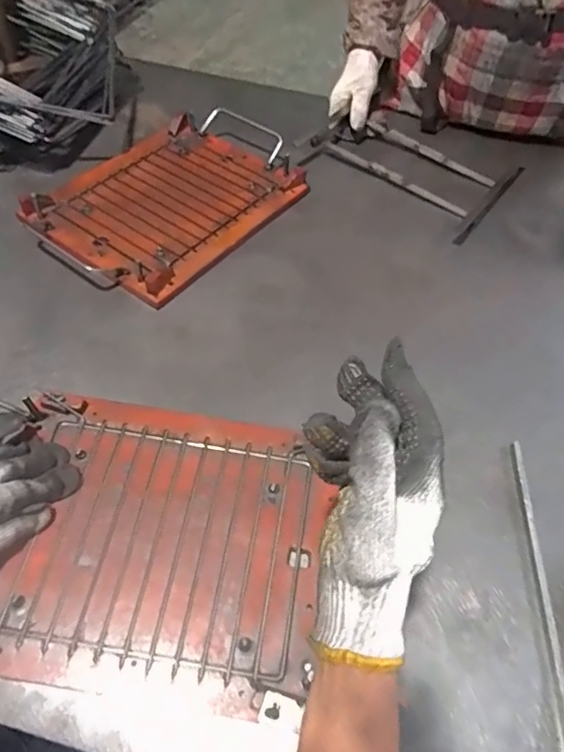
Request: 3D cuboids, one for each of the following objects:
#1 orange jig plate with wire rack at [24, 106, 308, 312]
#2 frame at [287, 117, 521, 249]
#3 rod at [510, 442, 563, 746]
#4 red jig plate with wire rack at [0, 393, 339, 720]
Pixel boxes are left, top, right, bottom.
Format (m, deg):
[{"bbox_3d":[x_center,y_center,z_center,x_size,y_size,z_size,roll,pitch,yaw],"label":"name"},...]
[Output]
[{"bbox_3d":[-0.145,-0.246,0.746,0.246,0.036,0.357,33,56,18],"label":"orange jig plate with wire rack"},{"bbox_3d":[0.188,-0.320,0.831,0.287,0.031,0.197,34,57,19],"label":"frame"},{"bbox_3d":[0.221,0.214,0.448,0.012,0.010,0.357,6,52,-1],"label":"rod"},{"bbox_3d":[-0.111,0.135,0.474,0.284,0.022,0.228,9,52,1],"label":"red jig plate with wire rack"}]

